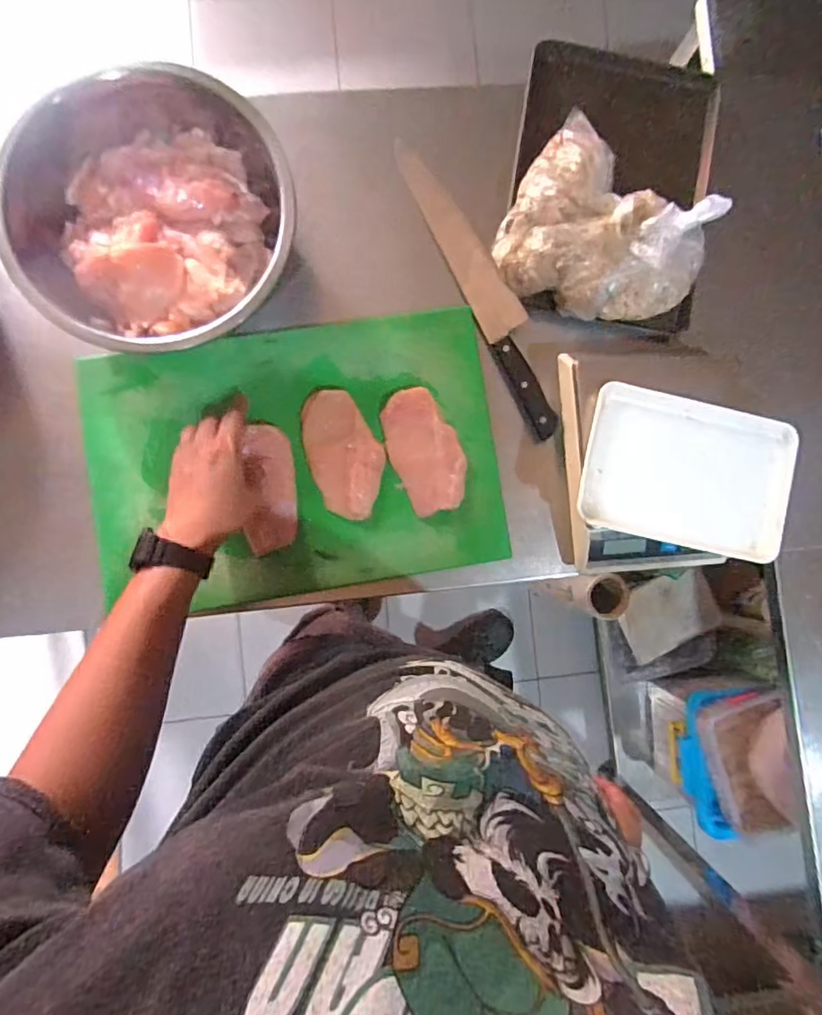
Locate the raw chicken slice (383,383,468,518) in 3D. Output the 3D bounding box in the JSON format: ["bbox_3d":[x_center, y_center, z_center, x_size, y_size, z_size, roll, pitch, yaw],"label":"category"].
[{"bbox_3d":[0.016,-0.064,0.613,0.075,0.013,0.138,-26,90,-5],"label":"raw chicken slice"}]

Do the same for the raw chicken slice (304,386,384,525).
[{"bbox_3d":[-0.075,-0.061,0.611,0.078,0.009,0.146,-20,90,-5],"label":"raw chicken slice"}]

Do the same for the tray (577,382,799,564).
[{"bbox_3d":[0.291,-0.036,0.577,0.216,0.042,0.144,13,87,-4],"label":"tray"}]

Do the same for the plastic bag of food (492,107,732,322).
[{"bbox_3d":[0.209,-0.303,0.585,0.191,0.105,0.235,-42,92,-5],"label":"plastic bag of food"}]

